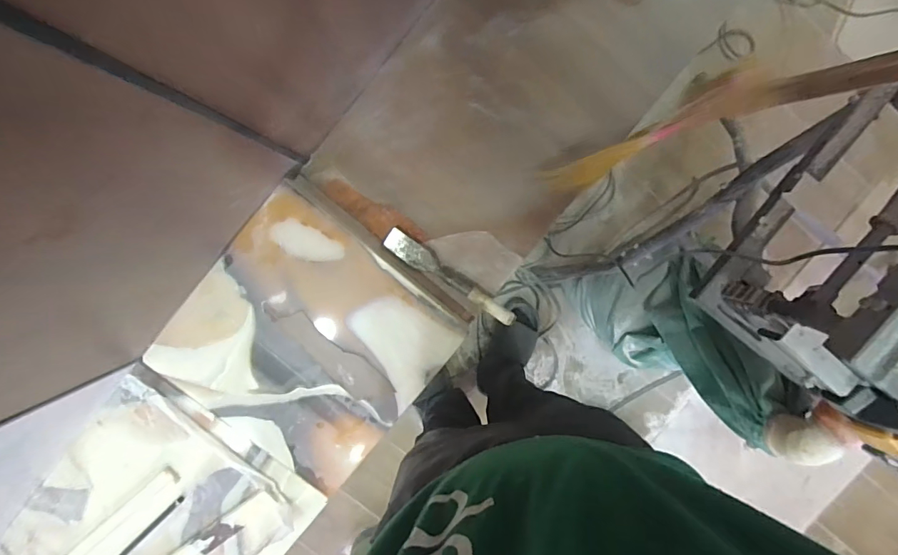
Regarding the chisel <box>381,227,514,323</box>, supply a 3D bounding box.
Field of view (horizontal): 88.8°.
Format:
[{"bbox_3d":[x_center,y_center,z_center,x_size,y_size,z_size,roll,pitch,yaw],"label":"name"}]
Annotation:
[{"bbox_3d":[0.006,0.004,0.857,0.283,0.025,0.041,34,94,-5],"label":"chisel"}]

